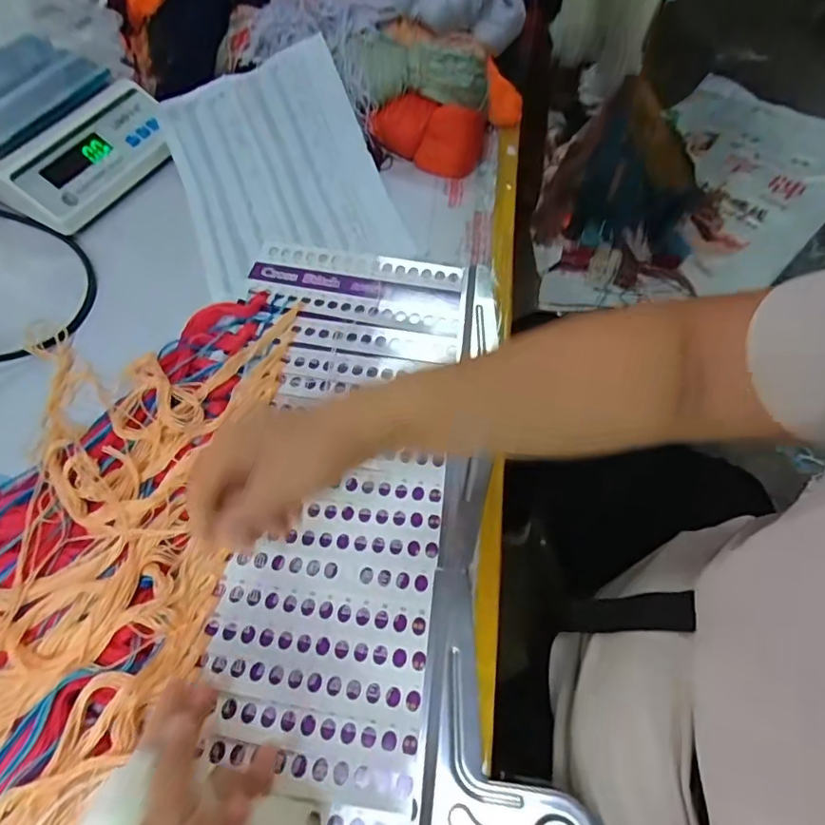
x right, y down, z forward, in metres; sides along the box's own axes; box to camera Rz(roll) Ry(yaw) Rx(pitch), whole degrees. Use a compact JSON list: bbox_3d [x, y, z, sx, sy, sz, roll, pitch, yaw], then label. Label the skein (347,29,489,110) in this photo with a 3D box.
[{"bbox_3d":[0.007,-0.381,0.600,0.156,0.043,0.065,4,62,4],"label":"skein"}]

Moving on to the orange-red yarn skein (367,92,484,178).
[{"bbox_3d":[0.021,-0.323,0.609,0.125,0.053,0.076,21,64,13],"label":"orange-red yarn skein"}]

